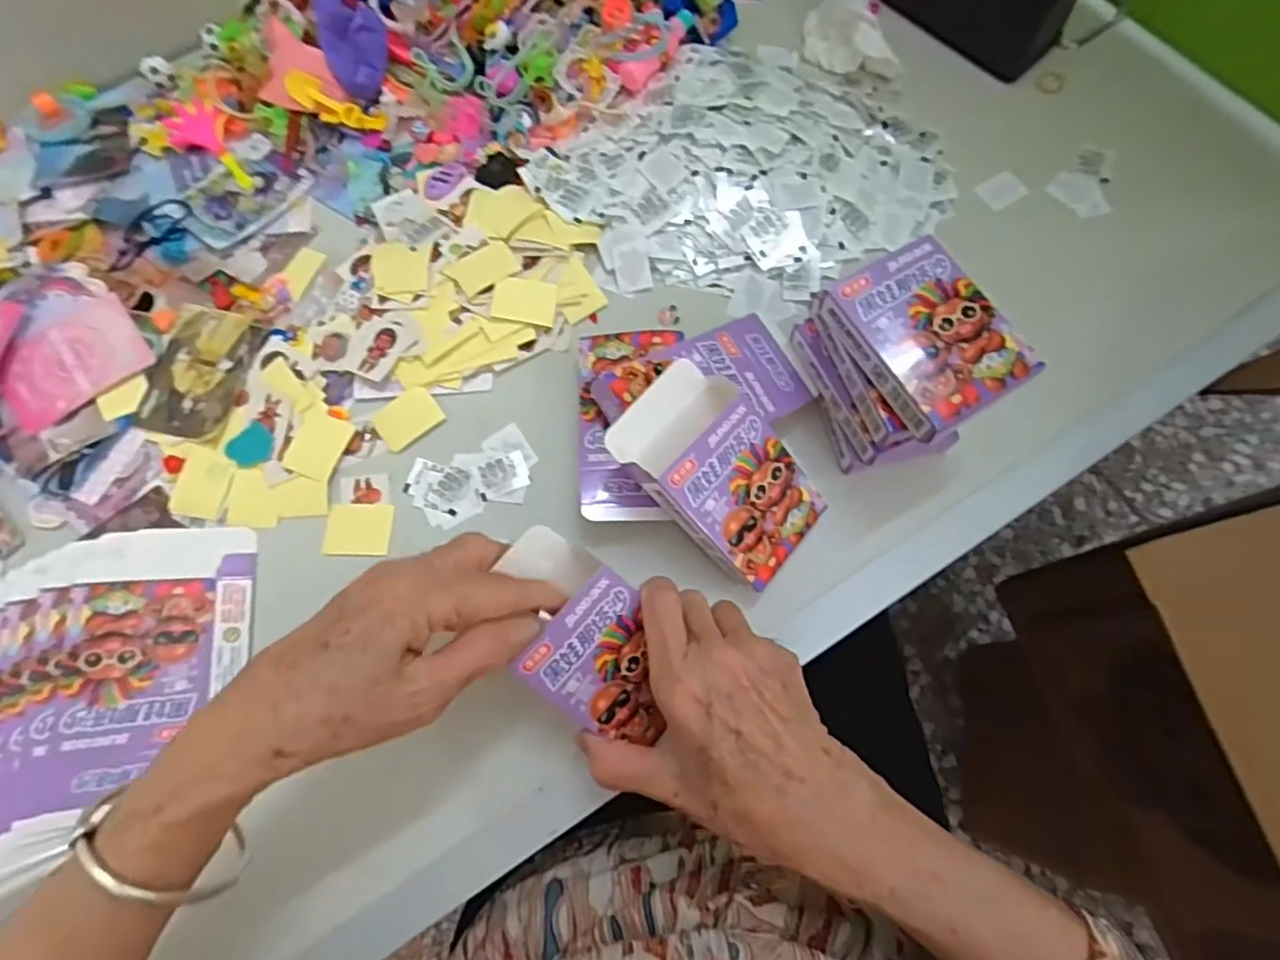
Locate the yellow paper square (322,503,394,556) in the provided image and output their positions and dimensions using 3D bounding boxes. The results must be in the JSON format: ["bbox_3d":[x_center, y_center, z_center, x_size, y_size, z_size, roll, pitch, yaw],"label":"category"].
[{"bbox_3d":[-0.170,0.030,0.391,0.039,0.004,0.031,1,73,1],"label":"yellow paper square"}]

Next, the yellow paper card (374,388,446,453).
[{"bbox_3d":[-0.146,-0.040,0.410,0.039,0.004,0.029,-37,76,-10],"label":"yellow paper card"}]

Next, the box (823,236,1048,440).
[{"bbox_3d":[0.145,-0.074,0.327,0.065,0.021,0.090,-29,75,-8],"label":"box"}]

